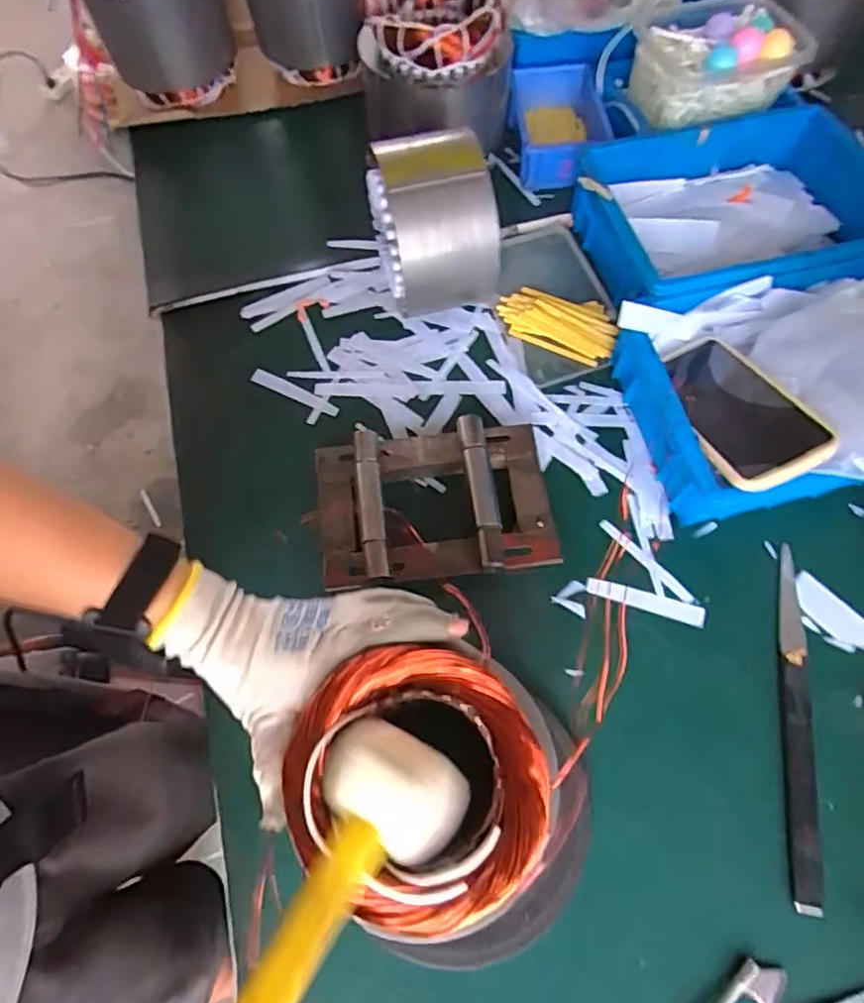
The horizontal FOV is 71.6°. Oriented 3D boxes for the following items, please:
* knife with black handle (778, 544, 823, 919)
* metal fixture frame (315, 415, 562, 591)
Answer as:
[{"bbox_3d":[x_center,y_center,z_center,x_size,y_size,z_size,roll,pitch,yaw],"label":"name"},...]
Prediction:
[{"bbox_3d":[0.285,0.164,0.467,0.024,0.004,0.266,8,67,4],"label":"knife with black handle"},{"bbox_3d":[0.001,0.002,0.519,0.194,0.048,0.135,-6,67,-2],"label":"metal fixture frame"}]

